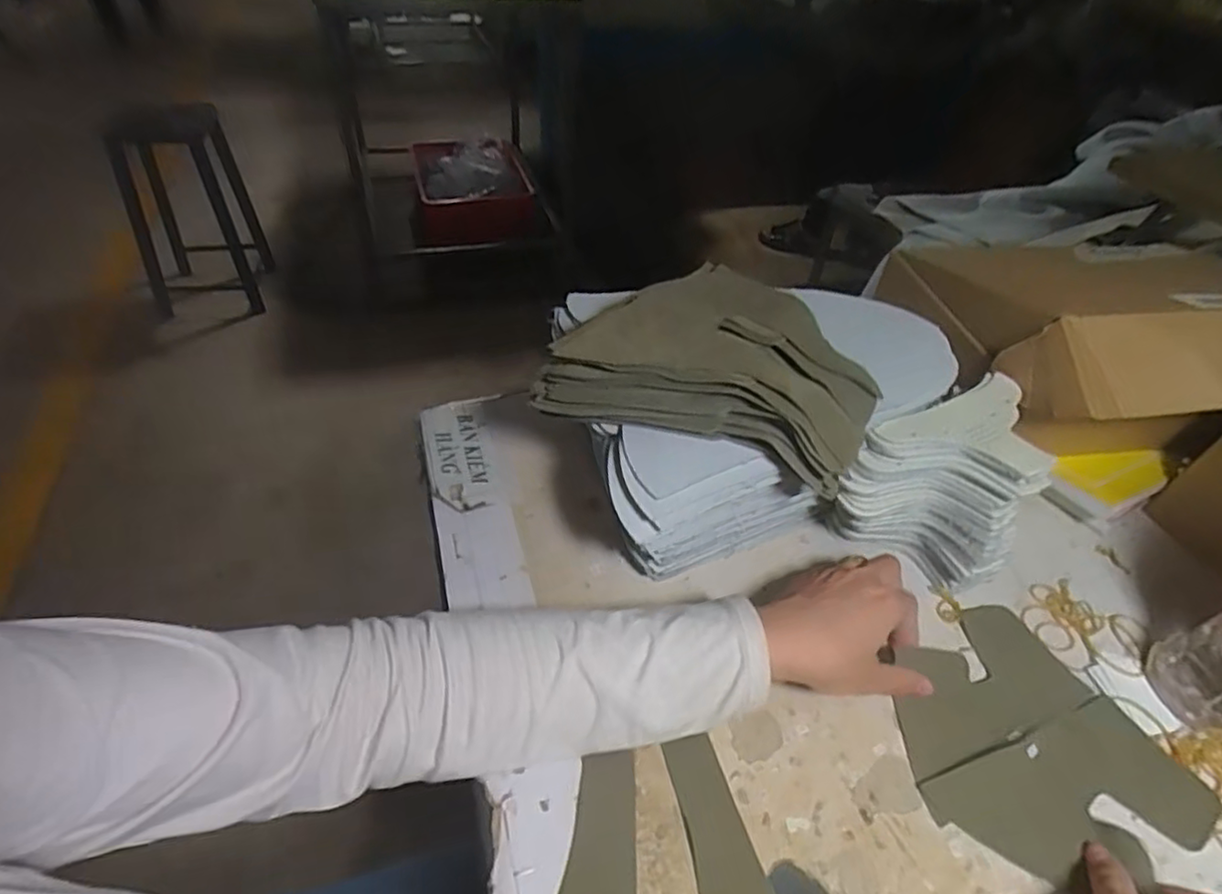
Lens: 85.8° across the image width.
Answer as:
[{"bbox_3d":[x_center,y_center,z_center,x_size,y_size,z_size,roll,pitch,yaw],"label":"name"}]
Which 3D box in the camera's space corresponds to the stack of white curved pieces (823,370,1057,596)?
[{"bbox_3d":[0.231,0.032,0.458,0.145,0.117,0.105,-32,55,-32],"label":"stack of white curved pieces"}]

